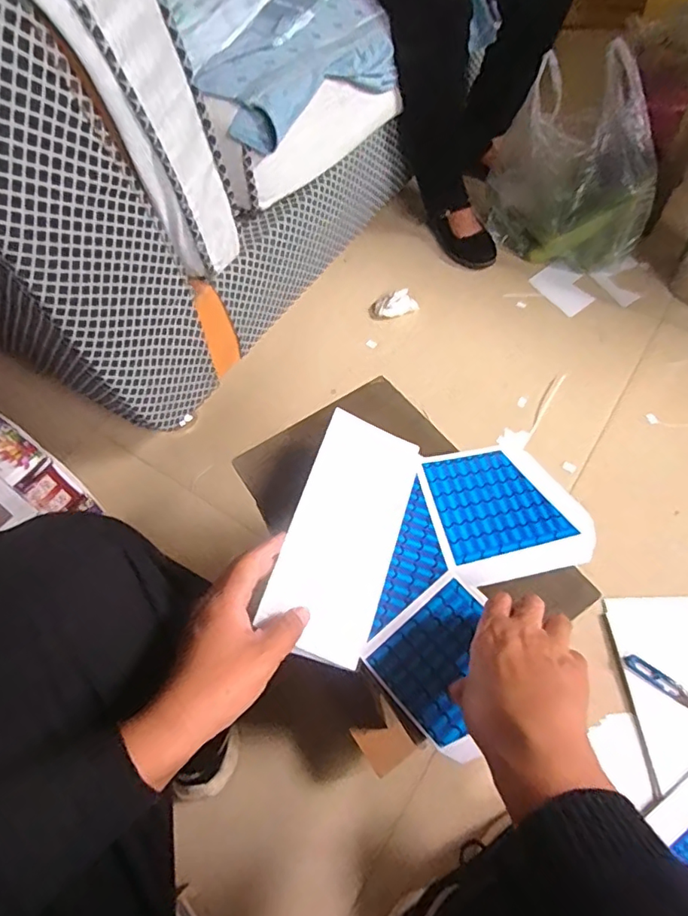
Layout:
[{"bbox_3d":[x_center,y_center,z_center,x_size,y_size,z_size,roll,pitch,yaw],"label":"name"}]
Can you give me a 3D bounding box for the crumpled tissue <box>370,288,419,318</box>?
[{"bbox_3d":[0.104,-0.321,1.135,0.094,0.046,0.046,-15,57,-5],"label":"crumpled tissue"}]

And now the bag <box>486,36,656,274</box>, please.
[{"bbox_3d":[0.471,-0.599,1.123,0.318,0.314,0.263,9,58,10],"label":"bag"}]

